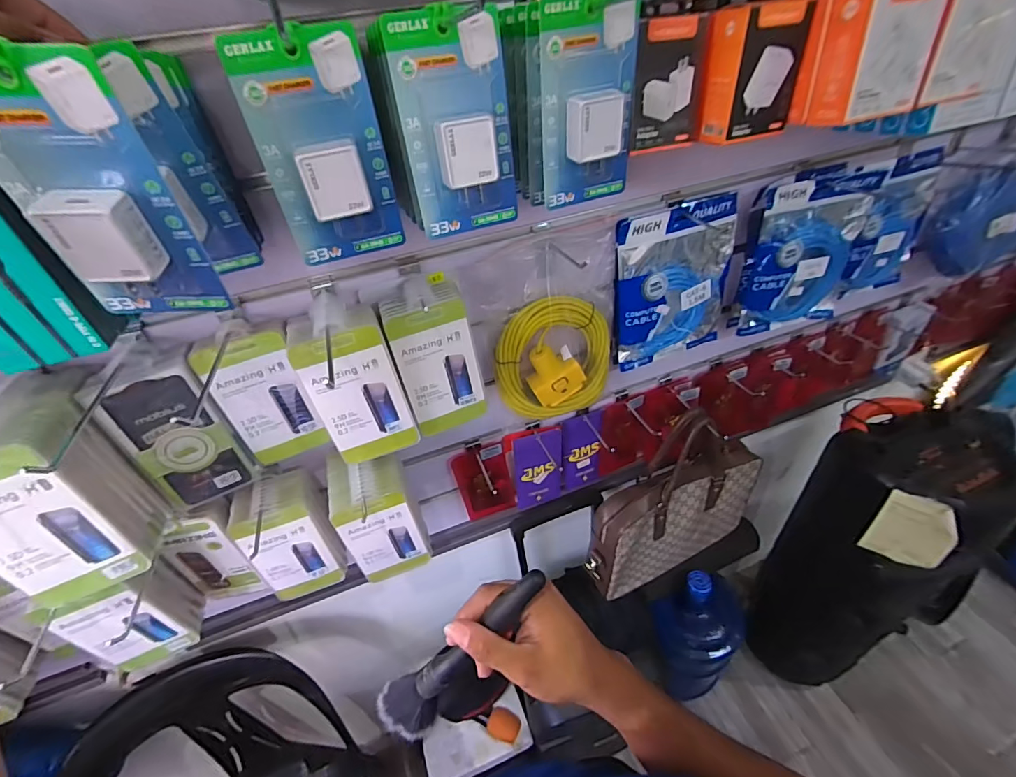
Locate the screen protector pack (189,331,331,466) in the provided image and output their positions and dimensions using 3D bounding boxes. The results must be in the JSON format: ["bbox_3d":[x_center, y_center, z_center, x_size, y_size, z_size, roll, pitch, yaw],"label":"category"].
[{"bbox_3d":[-0.271,0.018,0.501,0.082,0.169,0.017,-22,42,-17],"label":"screen protector pack"}]

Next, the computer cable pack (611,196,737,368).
[{"bbox_3d":[0.235,-0.143,0.627,0.173,0.221,0.042,-21,41,-15],"label":"computer cable pack"}]

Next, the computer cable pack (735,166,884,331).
[{"bbox_3d":[0.439,-0.196,0.657,0.176,0.214,0.058,-17,41,-12],"label":"computer cable pack"}]

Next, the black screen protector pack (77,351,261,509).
[{"bbox_3d":[-0.348,0.047,0.470,0.090,0.173,0.026,-24,42,-19],"label":"black screen protector pack"}]

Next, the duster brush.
[{"bbox_3d":[-0.035,0.220,0.365,0.039,0.212,0.043,24,25,-34],"label":"duster brush"}]

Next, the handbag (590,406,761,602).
[{"bbox_3d":[0.322,0.215,0.844,0.371,0.384,0.079,-22,42,-17],"label":"handbag"}]

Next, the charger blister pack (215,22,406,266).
[{"bbox_3d":[-0.127,-0.163,0.315,0.083,0.144,0.026,-19,41,-14],"label":"charger blister pack"}]

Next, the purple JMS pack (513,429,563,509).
[{"bbox_3d":[0.055,0.145,0.764,0.087,0.171,0.025,-14,40,-8],"label":"purple JMS pack"}]

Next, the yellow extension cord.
[{"bbox_3d":[0.069,-0.039,0.626,0.173,0.186,0.033,-15,40,-9],"label":"yellow extension cord"}]

